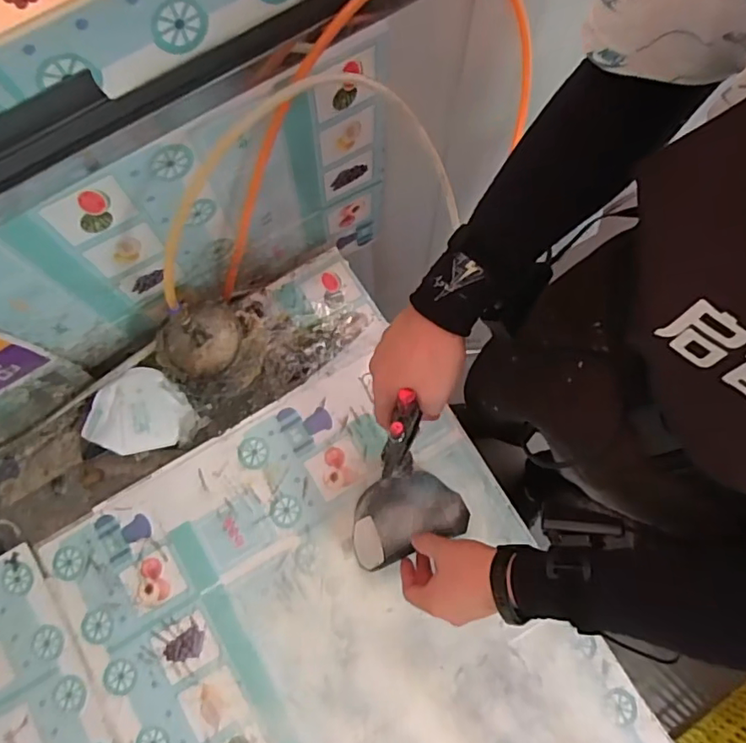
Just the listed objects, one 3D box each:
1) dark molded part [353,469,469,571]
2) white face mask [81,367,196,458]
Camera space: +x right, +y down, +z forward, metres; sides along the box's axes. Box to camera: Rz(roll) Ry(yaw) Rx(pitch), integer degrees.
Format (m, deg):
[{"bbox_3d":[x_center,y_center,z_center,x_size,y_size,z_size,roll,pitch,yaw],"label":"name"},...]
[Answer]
[{"bbox_3d":[0.038,0.171,0.657,0.139,0.031,0.087,-21,78,-3],"label":"dark molded part"},{"bbox_3d":[-0.301,0.054,0.696,0.113,0.029,0.108,0,78,1],"label":"white face mask"}]

